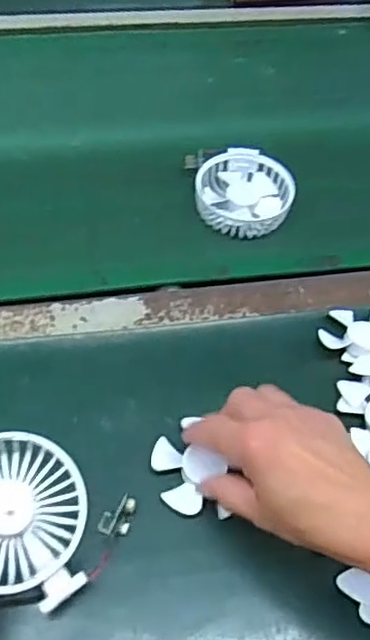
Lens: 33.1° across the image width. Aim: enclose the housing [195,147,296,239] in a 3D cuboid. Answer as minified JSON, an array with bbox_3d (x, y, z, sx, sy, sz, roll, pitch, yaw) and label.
[{"bbox_3d":[0.056,-0.122,0.596,0.088,0.029,0.093,5,55,-1],"label":"housing"}]

